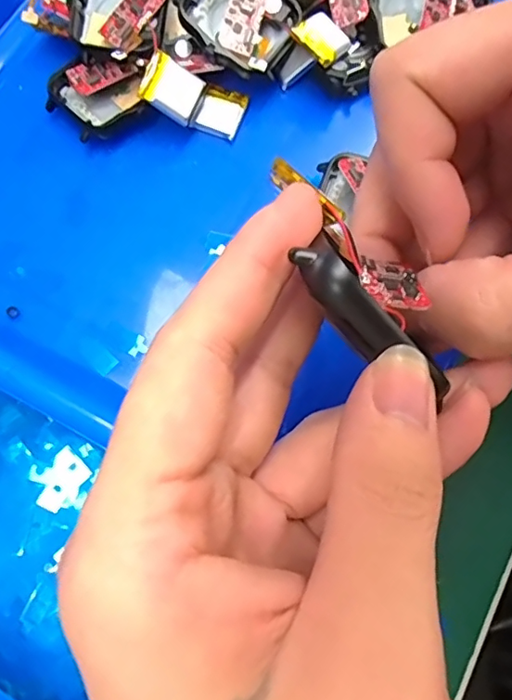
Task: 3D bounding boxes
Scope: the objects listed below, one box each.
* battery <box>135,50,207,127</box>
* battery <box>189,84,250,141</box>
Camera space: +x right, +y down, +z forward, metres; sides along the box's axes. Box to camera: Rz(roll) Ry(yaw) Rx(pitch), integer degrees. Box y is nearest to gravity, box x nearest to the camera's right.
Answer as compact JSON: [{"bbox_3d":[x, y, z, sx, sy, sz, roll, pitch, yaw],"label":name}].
[{"bbox_3d":[-0.033,-0.102,0.207,0.022,0.004,0.019,28,84,-26],"label":"battery"},{"bbox_3d":[-0.015,-0.100,0.224,0.019,0.005,0.021,20,75,5],"label":"battery"}]

